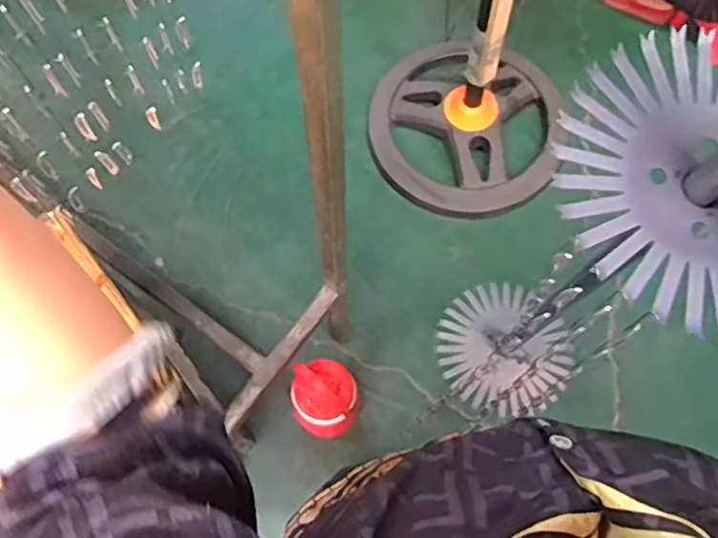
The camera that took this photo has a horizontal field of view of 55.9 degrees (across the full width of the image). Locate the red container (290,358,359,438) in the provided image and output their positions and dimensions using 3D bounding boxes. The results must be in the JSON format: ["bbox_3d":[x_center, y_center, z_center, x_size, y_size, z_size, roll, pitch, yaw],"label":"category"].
[{"bbox_3d":[-0.061,0.243,1.268,0.118,0.230,0.116,0,70,-1],"label":"red container"}]

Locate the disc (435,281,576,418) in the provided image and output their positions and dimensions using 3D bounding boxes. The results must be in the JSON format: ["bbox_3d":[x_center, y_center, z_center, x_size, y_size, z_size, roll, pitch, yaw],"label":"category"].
[{"bbox_3d":[0.222,0.121,1.034,0.201,0.044,0.189,-1,67,3],"label":"disc"}]

